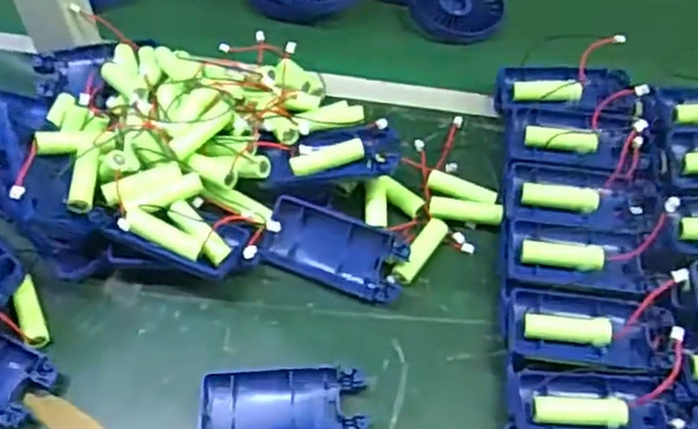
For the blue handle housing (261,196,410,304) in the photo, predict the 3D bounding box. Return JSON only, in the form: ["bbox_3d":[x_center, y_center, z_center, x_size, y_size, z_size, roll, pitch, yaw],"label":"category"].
[{"bbox_3d":[-0.011,0.024,0.455,0.090,0.018,0.048,22,86,9],"label":"blue handle housing"}]

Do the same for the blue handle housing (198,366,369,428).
[{"bbox_3d":[-0.038,0.112,0.403,0.093,0.013,0.044,-2,56,-4],"label":"blue handle housing"}]

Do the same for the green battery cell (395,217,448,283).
[{"bbox_3d":[0.048,0.024,0.461,0.014,0.012,0.049,32,60,18],"label":"green battery cell"}]

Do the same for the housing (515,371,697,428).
[{"bbox_3d":[0.141,0.115,0.394,0.096,0.038,0.048,4,56,0],"label":"housing"}]

